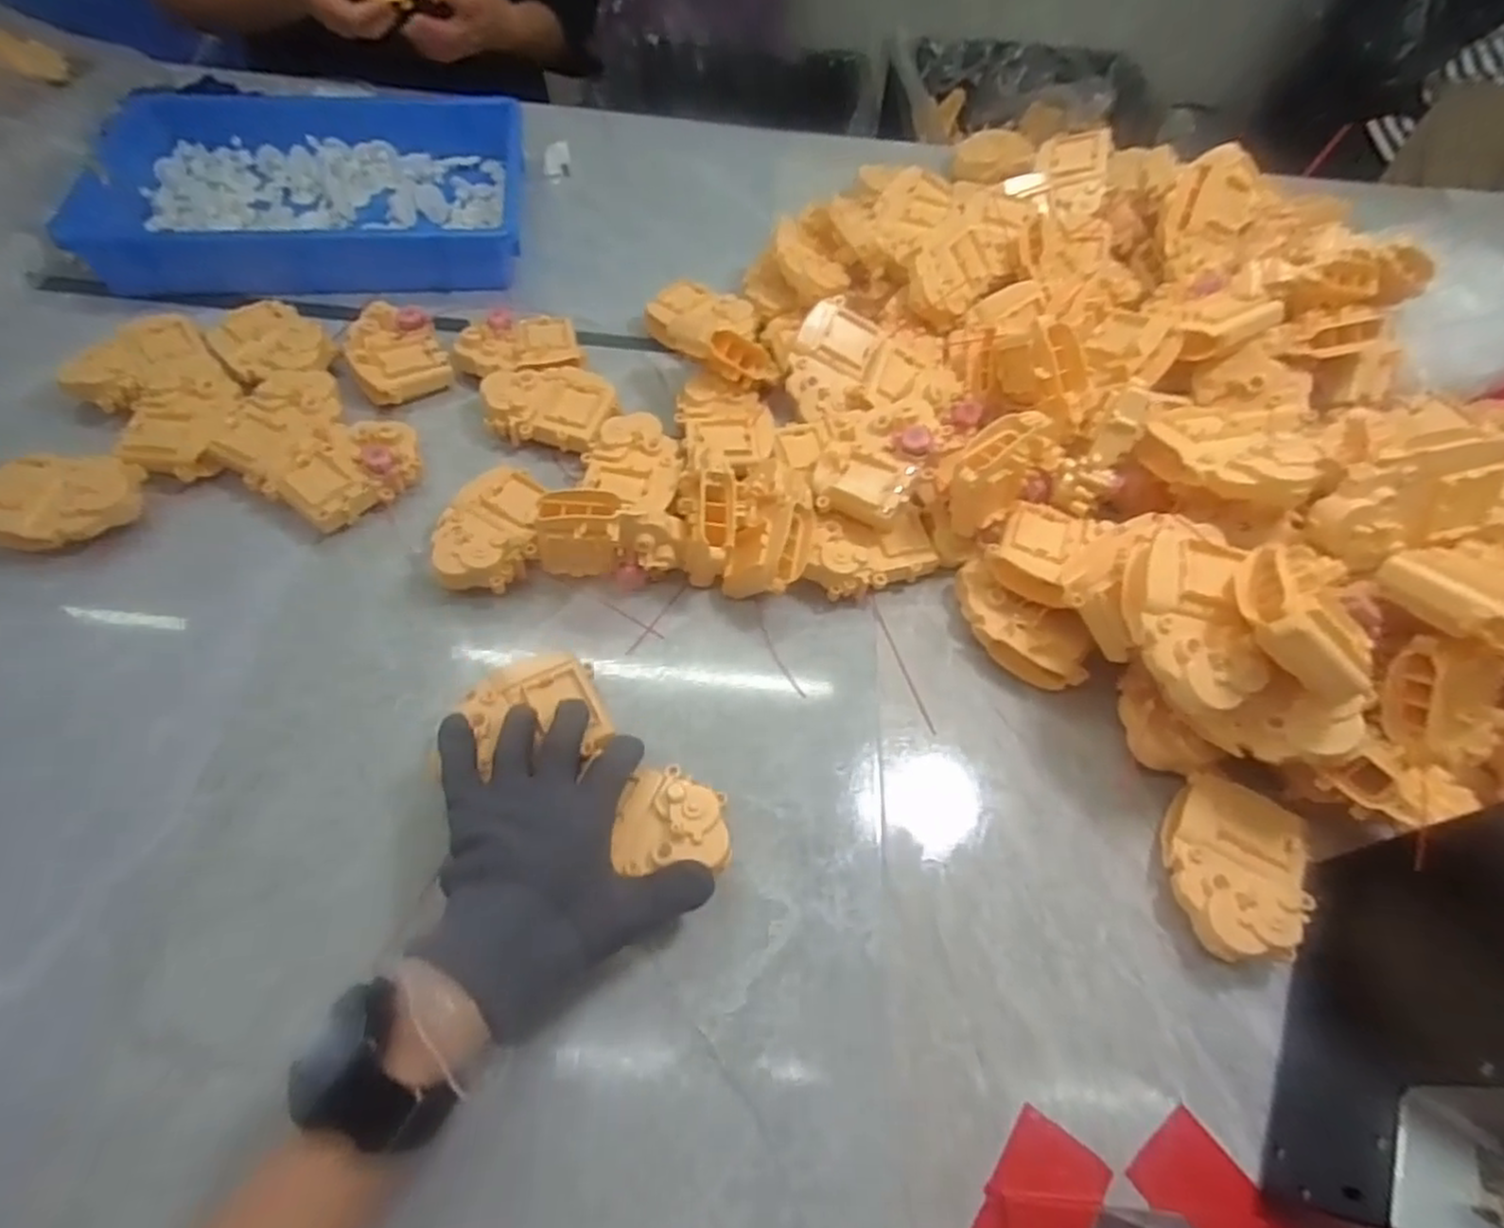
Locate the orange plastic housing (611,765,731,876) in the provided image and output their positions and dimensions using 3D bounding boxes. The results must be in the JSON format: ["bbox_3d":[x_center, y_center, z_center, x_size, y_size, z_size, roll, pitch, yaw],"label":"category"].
[{"bbox_3d":[-0.042,0.110,0.398,0.059,0.013,0.058,1,57,-3],"label":"orange plastic housing"}]

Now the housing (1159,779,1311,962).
[{"bbox_3d":[0.273,0.145,0.413,0.075,0.038,0.101,7,58,1],"label":"housing"}]

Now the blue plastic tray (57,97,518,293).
[{"bbox_3d":[-0.420,-0.423,0.714,0.375,0.063,0.253,-6,58,-7],"label":"blue plastic tray"}]

